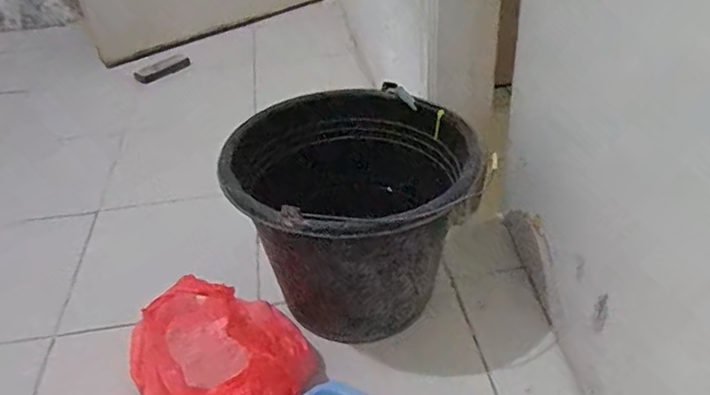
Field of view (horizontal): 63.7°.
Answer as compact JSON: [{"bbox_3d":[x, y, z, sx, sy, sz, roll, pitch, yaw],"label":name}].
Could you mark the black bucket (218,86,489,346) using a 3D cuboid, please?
[{"bbox_3d":[0.010,0.019,0.814,0.298,0.244,0.286,-2,42,2],"label":"black bucket"}]

